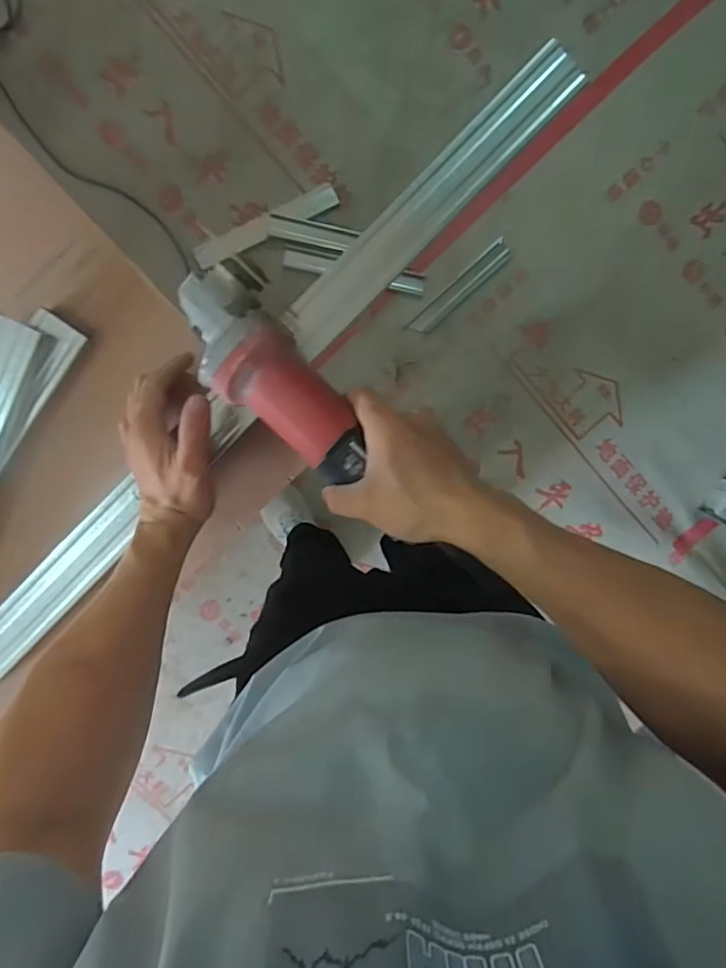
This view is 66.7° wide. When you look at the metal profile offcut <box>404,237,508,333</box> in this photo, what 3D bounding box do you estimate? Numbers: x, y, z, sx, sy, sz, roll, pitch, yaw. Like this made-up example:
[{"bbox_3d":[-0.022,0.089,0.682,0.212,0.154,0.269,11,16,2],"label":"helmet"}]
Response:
[{"bbox_3d":[0.223,-0.447,1.272,0.275,0.014,0.049,-43,97,7],"label":"metal profile offcut"}]

